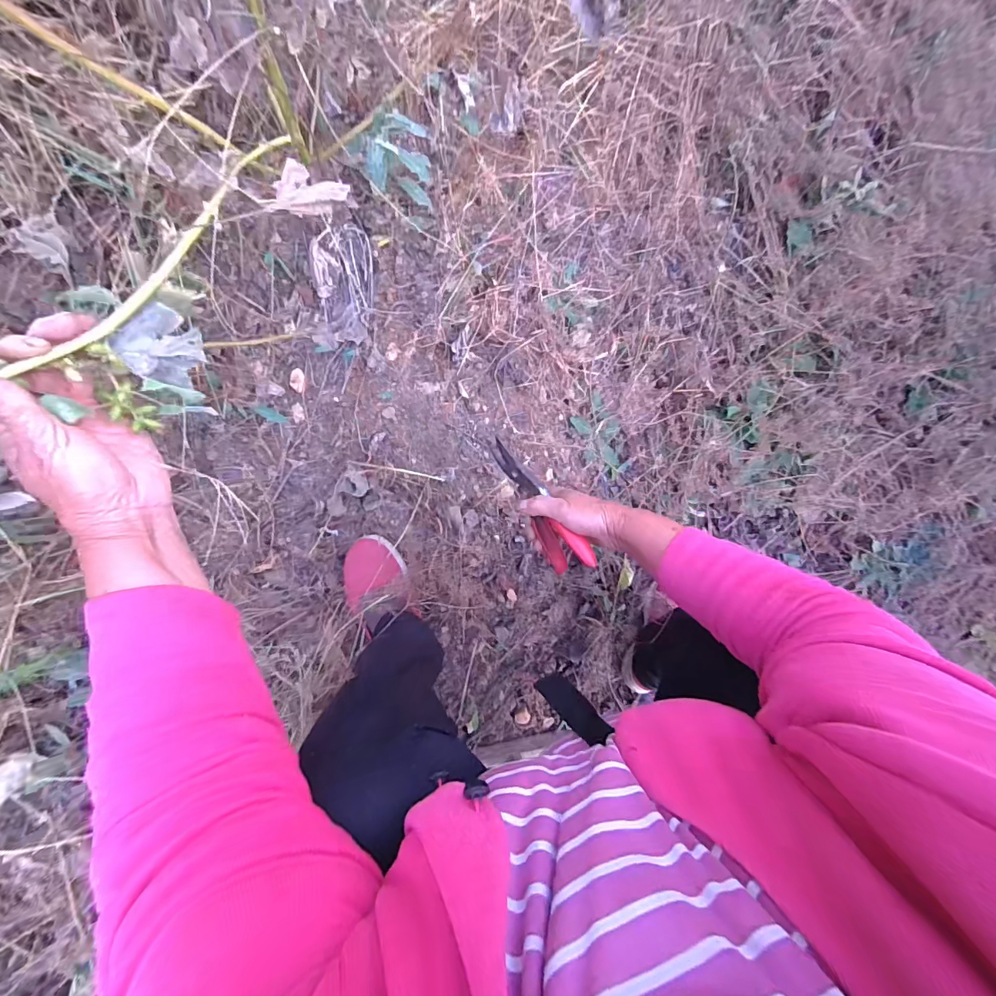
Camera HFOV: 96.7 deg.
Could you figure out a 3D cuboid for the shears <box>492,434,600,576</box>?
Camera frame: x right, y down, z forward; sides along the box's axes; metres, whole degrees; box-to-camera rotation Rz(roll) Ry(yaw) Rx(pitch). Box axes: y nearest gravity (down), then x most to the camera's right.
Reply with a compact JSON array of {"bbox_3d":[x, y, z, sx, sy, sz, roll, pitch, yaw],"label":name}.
[{"bbox_3d":[0.052,0.012,0.551,0.032,0.101,0.186,-31,94,-7],"label":"shears"}]

